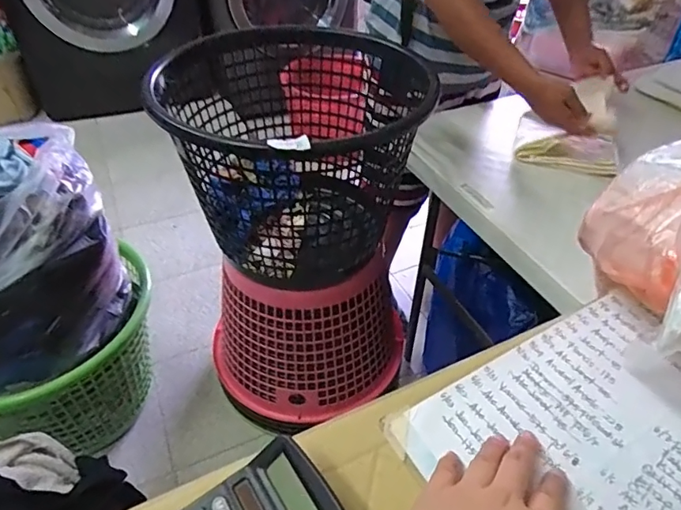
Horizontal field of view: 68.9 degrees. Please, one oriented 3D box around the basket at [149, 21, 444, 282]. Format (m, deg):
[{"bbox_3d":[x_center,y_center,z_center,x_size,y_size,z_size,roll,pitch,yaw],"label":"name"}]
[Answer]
[{"bbox_3d":[-0.073,-0.178,0.891,0.421,0.320,0.421,12,44,13],"label":"basket"}]

